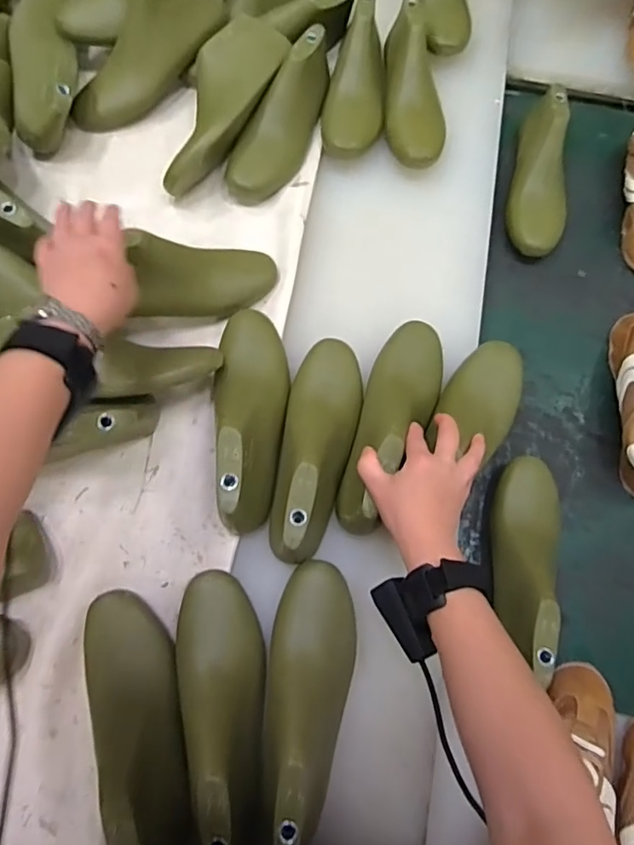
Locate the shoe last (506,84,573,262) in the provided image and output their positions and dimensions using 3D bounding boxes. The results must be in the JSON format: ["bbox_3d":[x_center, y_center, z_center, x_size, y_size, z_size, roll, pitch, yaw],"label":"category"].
[{"bbox_3d":[0.311,-0.340,0.724,0.079,0.083,0.230,13,72,4],"label":"shoe last"}]

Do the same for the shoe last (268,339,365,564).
[{"bbox_3d":[-0.001,0.023,0.558,0.078,0.087,0.241,12,72,4],"label":"shoe last"}]

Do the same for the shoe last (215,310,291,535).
[{"bbox_3d":[-0.069,-0.011,0.560,0.071,0.087,0.244,-1,72,0],"label":"shoe last"}]

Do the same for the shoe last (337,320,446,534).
[{"bbox_3d":[0.080,-0.005,0.560,0.074,0.076,0.238,20,66,7],"label":"shoe last"}]

